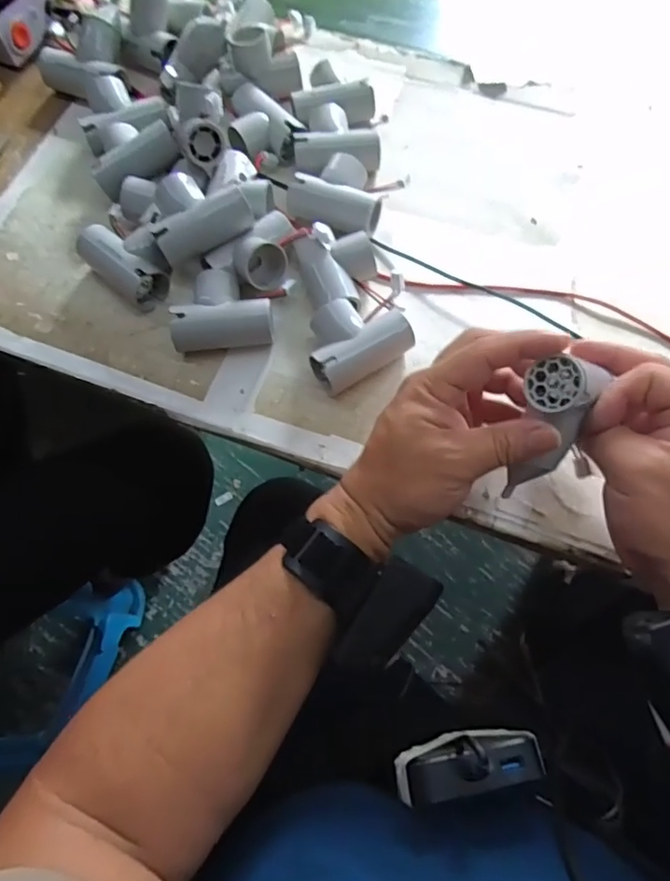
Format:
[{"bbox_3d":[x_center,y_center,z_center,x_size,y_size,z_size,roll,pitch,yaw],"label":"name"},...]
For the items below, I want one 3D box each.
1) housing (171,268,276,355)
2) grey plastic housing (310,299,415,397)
[{"bbox_3d":[-0.084,-0.096,0.422,0.072,0.035,0.054,-6,67,-2],"label":"housing"},{"bbox_3d":[0.016,-0.073,0.411,0.073,0.034,0.059,-24,69,-10],"label":"grey plastic housing"}]

